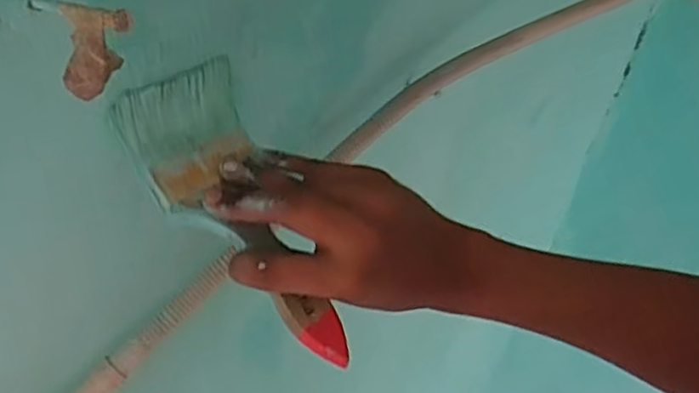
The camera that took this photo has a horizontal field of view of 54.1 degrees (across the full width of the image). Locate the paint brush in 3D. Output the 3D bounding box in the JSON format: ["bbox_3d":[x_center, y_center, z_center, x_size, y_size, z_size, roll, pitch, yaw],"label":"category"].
[{"bbox_3d":[-0.058,0.012,0.377,0.072,0.031,0.180,-27,77,-25],"label":"paint brush"}]

